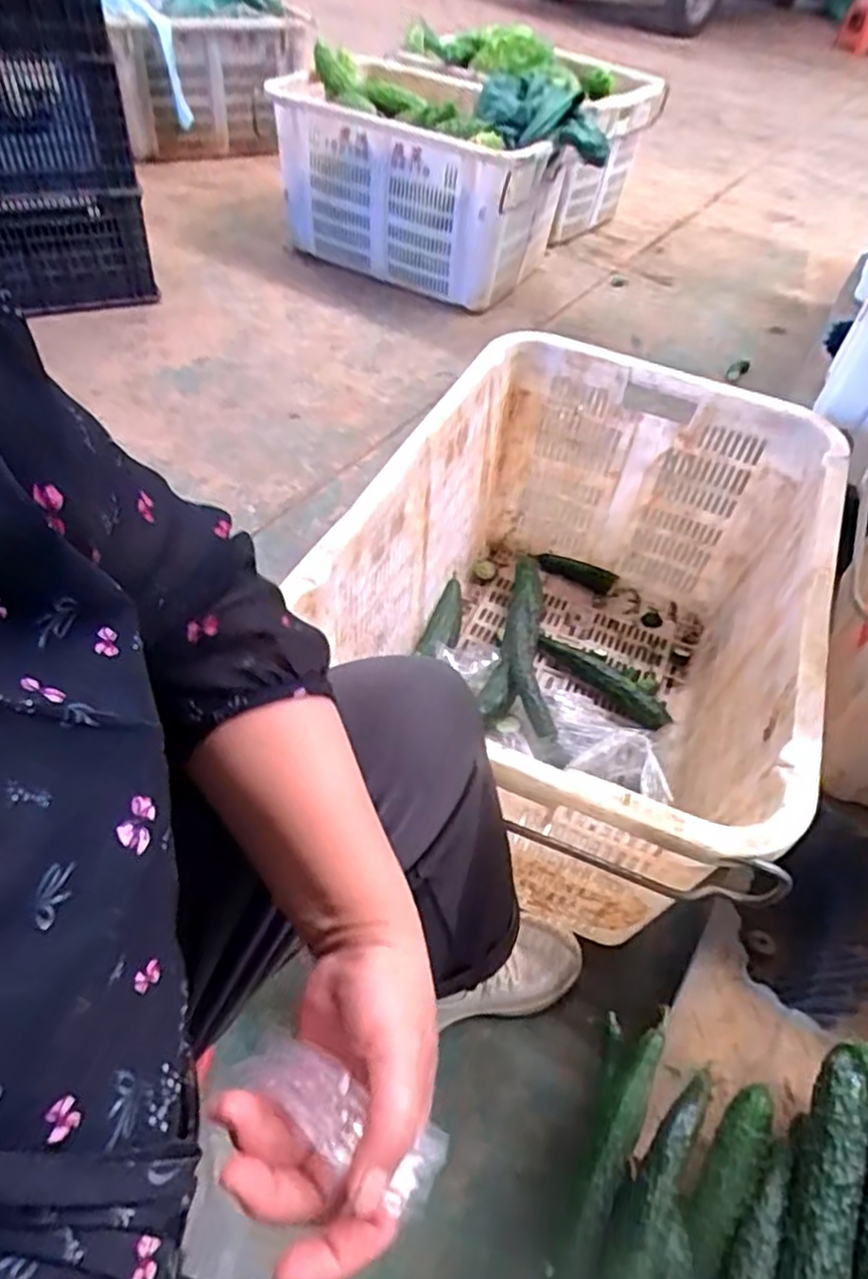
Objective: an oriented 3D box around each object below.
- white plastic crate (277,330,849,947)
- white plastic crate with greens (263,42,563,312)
[{"bbox_3d":[0.175,-0.023,0.874,0.457,0.364,0.675,24,52,13],"label":"white plastic crate"},{"bbox_3d":[-0.035,-1.009,1.603,0.626,0.356,0.384,28,53,16],"label":"white plastic crate with greens"}]

